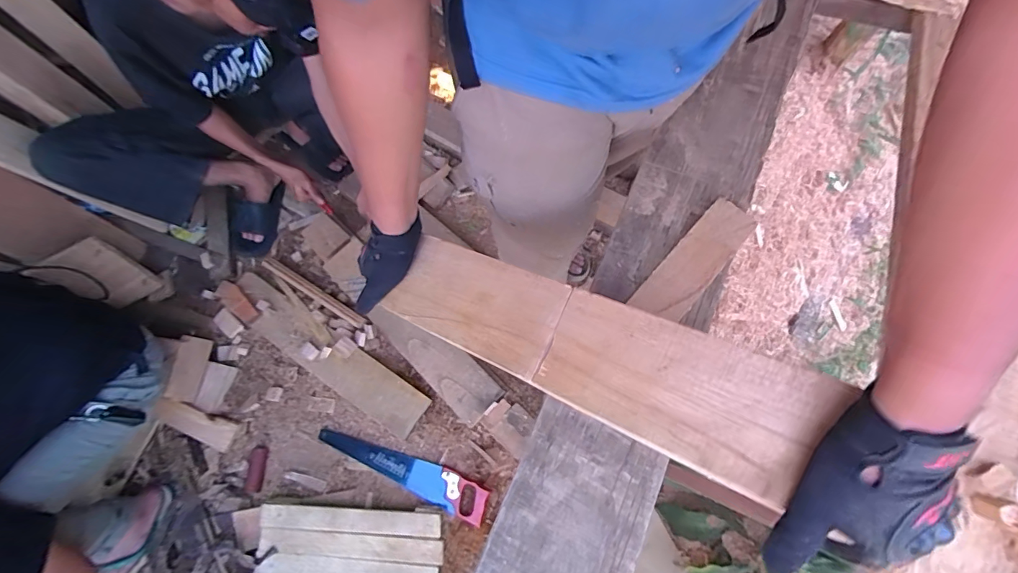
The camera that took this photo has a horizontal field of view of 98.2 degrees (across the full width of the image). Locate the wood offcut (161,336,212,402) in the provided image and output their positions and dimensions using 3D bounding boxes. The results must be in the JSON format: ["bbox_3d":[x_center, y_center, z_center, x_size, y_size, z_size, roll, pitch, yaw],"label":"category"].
[{"bbox_3d":[-0.838,0.212,1.147,0.021,0.094,0.164,-3,70,19],"label":"wood offcut"}]

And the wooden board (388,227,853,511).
[{"bbox_3d":[0.055,0.056,0.487,0.482,0.009,0.118,21,79,32],"label":"wooden board"}]

